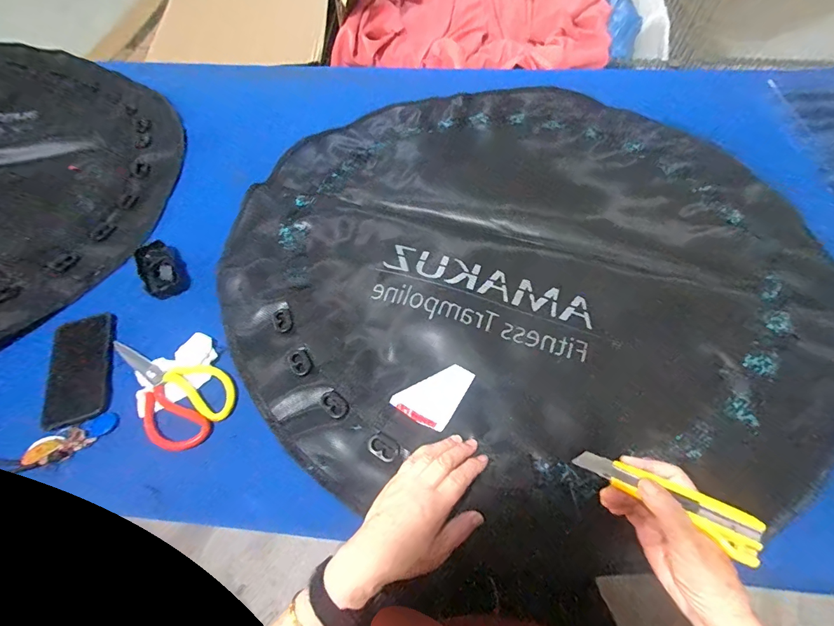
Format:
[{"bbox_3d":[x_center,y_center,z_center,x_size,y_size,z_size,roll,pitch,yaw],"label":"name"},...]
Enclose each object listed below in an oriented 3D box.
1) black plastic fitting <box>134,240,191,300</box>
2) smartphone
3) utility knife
[{"bbox_3d":[-0.401,-0.072,0.634,0.058,0.021,0.110,-30,63,-14],"label":"black plastic fitting"},{"bbox_3d":[-0.462,0.073,0.557,0.072,0.016,0.157,-17,60,-7],"label":"smartphone"},{"bbox_3d":[0.241,0.180,0.399,0.161,0.013,0.041,22,62,27],"label":"utility knife"}]

